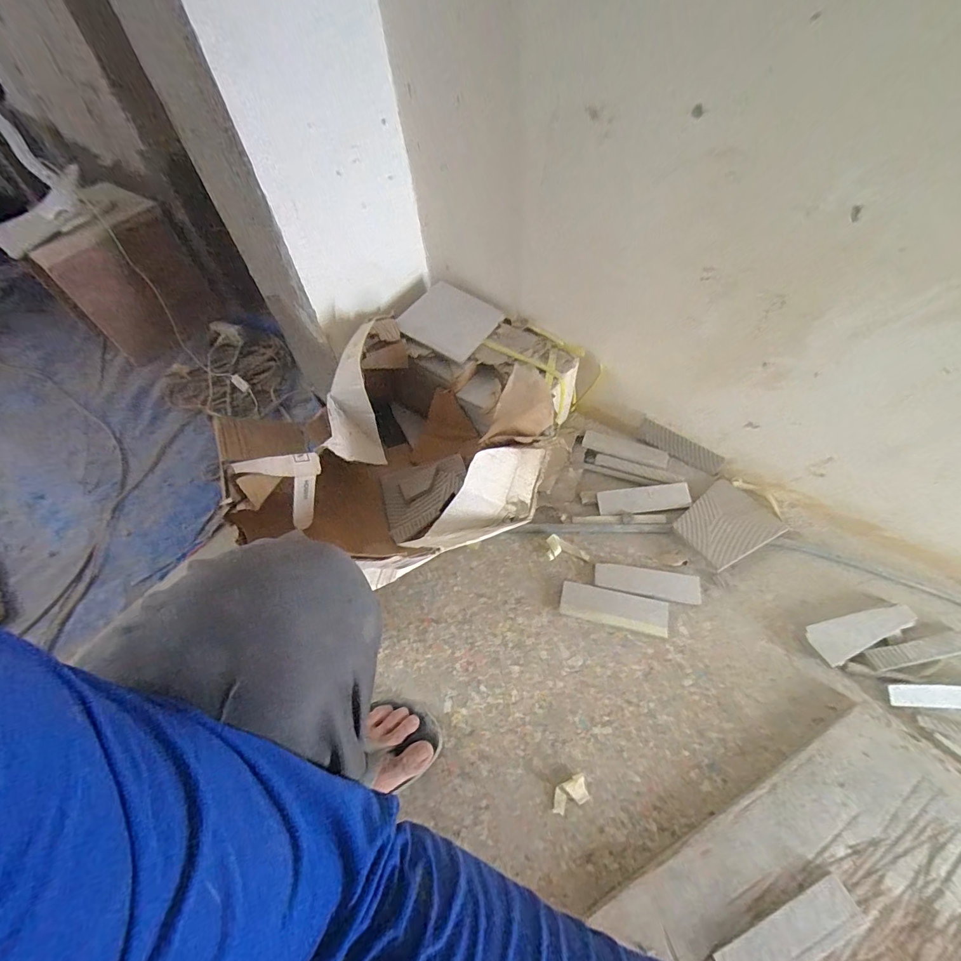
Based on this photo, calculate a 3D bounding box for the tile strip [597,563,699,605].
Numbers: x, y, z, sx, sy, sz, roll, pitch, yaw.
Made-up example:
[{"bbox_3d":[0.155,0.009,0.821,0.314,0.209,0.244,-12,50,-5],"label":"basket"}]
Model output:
[{"bbox_3d":[0.245,0.152,0.643,0.146,0.008,0.046,8,56,11],"label":"tile strip"}]

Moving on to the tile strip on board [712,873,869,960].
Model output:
[{"bbox_3d":[0.295,0.435,0.412,0.150,0.015,0.040,-21,55,-9],"label":"tile strip on board"}]

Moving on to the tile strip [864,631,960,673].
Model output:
[{"bbox_3d":[0.567,0.219,0.558,0.144,0.006,0.025,-11,54,-2],"label":"tile strip"}]

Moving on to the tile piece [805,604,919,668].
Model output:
[{"bbox_3d":[0.509,0.199,0.582,0.149,0.017,0.049,-19,55,-8],"label":"tile piece"}]

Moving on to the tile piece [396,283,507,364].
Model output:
[{"bbox_3d":[-0.055,-0.286,0.777,0.150,0.010,0.149,29,62,12],"label":"tile piece"}]

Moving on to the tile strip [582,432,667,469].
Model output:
[{"bbox_3d":[0.260,-0.056,0.787,0.149,0.011,0.041,16,58,16],"label":"tile strip"}]

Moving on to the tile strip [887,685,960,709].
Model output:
[{"bbox_3d":[0.579,0.264,0.530,0.143,0.011,0.026,0,55,5],"label":"tile strip"}]

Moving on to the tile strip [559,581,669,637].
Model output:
[{"bbox_3d":[0.192,0.185,0.629,0.146,0.009,0.049,11,57,13],"label":"tile strip"}]

